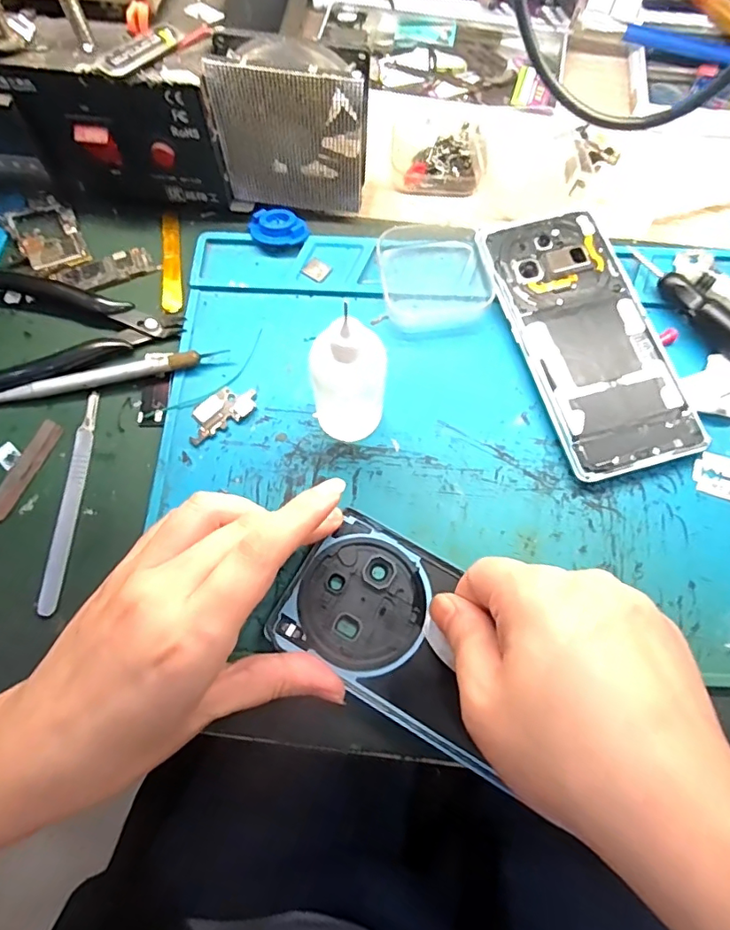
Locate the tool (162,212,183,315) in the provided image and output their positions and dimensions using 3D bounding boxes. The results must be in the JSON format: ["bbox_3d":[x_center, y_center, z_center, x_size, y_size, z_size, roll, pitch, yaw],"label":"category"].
[{"bbox_3d":[-0.120,-0.126,0.322,0.012,0.004,0.076,-9,71,-3],"label":"tool"}]

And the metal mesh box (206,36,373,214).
[{"bbox_3d":[-0.041,-0.186,0.296,0.081,0.089,0.026,3,72,-3],"label":"metal mesh box"}]

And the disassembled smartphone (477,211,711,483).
[{"bbox_3d":[0.125,-0.073,0.295,0.076,0.013,0.161,-16,72,-5],"label":"disassembled smartphone"}]

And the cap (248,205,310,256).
[{"bbox_3d":[-0.053,-0.145,0.321,0.035,0.009,0.027,30,74,10],"label":"cap"}]

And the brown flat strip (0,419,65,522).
[{"bbox_3d":[-0.181,0.002,0.276,0.014,0.004,0.057,20,72,7],"label":"brown flat strip"}]

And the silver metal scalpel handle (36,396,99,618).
[{"bbox_3d":[-0.153,0.017,0.271,0.010,0.004,0.117,0,71,0],"label":"silver metal scalpel handle"}]

